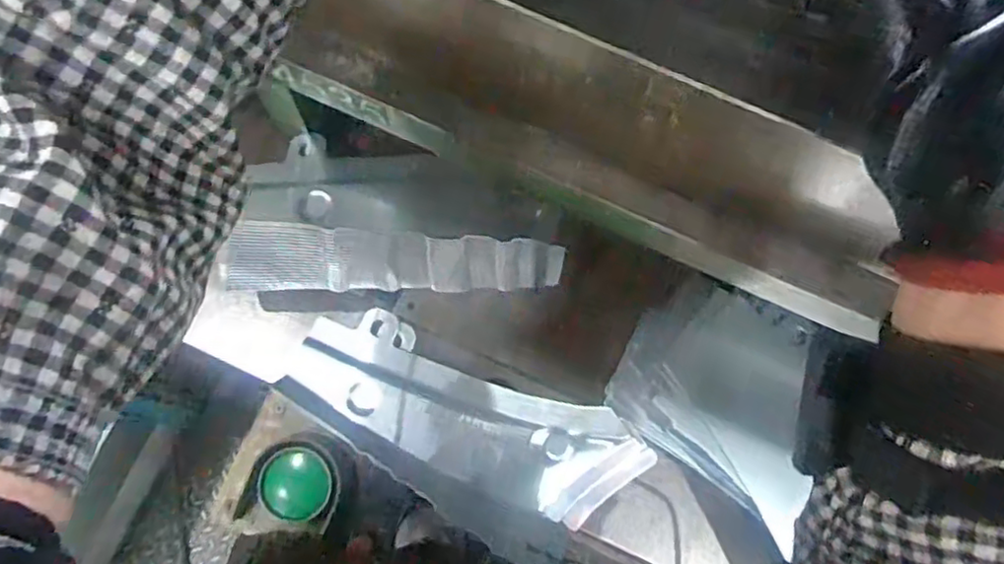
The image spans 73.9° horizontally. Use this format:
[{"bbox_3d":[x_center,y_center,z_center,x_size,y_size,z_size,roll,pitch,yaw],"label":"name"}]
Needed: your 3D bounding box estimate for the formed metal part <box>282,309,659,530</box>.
[{"bbox_3d":[-0.035,0.121,0.610,0.323,0.034,0.102,24,74,5],"label":"formed metal part"}]

